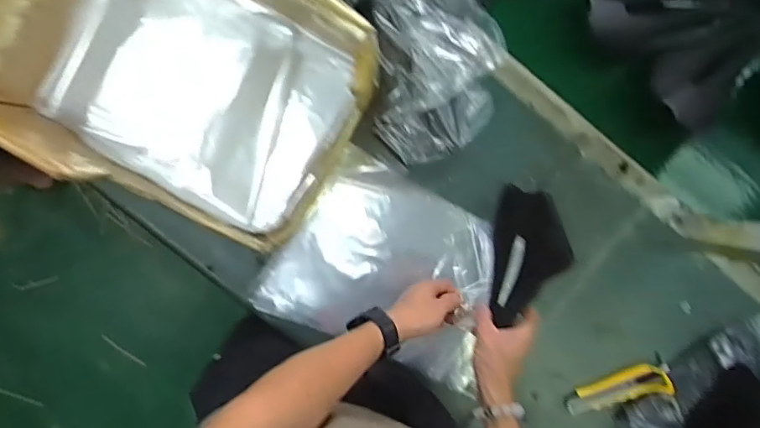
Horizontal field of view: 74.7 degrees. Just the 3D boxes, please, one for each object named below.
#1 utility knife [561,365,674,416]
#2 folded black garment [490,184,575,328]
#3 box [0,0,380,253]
[{"bbox_3d":[0.359,0.266,0.752,0.153,0.024,0.047,-16,96,-1],"label":"utility knife"},{"bbox_3d":[0.191,0.053,0.648,0.038,0.119,0.175,-19,108,-41],"label":"folded black garment"},{"bbox_3d":[-0.244,-0.163,0.623,0.416,0.232,0.310,30,94,-5],"label":"box"}]

